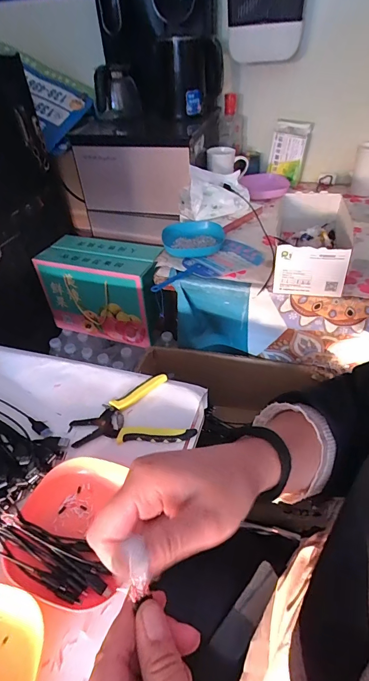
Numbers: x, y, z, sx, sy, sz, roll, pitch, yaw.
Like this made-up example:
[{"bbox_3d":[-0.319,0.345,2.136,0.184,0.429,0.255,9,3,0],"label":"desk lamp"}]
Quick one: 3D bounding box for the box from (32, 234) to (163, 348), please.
[{"bbox_3d":[-0.227,-0.151,1.056,0.327,0.240,0.167,11,44,16],"label":"box"}]

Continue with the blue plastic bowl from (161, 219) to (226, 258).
[{"bbox_3d":[0.019,-0.233,0.821,0.138,0.036,0.133,-2,42,2],"label":"blue plastic bowl"}]

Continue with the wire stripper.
[{"bbox_3d":[-0.077,0.110,0.492,0.149,0.012,0.114,-17,44,-15],"label":"wire stripper"}]

